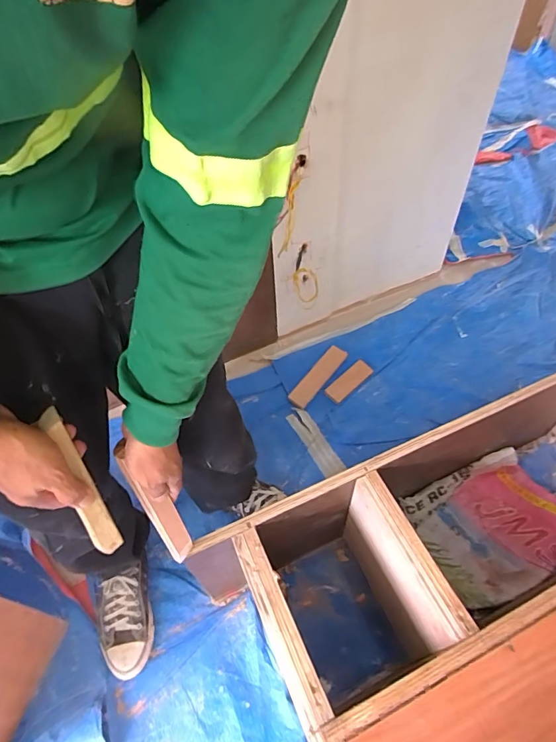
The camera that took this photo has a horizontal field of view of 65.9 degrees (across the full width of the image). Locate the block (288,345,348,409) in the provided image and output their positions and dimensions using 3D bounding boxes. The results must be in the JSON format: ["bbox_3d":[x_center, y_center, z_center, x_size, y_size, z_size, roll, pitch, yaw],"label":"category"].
[{"bbox_3d":[0.114,0.012,1.225,0.062,0.017,0.222,30,60,24],"label":"block"}]

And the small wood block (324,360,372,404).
[{"bbox_3d":[0.199,0.026,1.207,0.146,0.017,0.061,-37,59,-22],"label":"small wood block"}]

